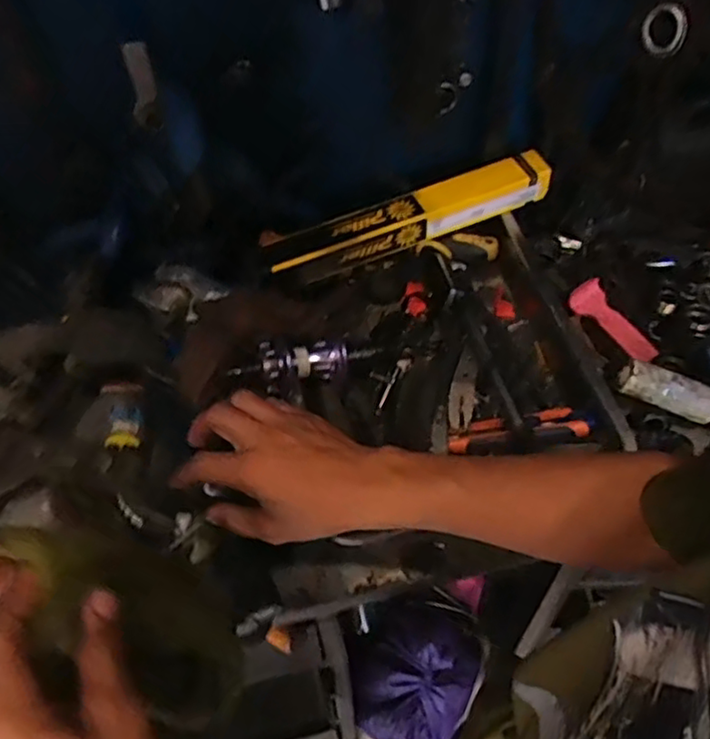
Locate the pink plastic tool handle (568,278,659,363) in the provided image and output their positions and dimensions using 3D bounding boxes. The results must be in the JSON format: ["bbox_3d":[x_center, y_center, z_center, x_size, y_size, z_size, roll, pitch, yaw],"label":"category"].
[{"bbox_3d":[0.301,-0.055,0.775,0.043,0.016,0.114,-36,75,-22],"label":"pink plastic tool handle"}]

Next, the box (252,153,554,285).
[{"bbox_3d":[0.048,-0.167,0.746,0.308,0.059,0.052,-17,55,-11],"label":"box"}]

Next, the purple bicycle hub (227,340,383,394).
[{"bbox_3d":[-0.045,-0.008,0.655,0.152,0.042,0.038,-7,52,-19],"label":"purple bicycle hub"}]

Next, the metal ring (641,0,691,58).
[{"bbox_3d":[0.182,-0.200,0.391,0.006,0.031,0.030,-23,78,-18],"label":"metal ring"}]

